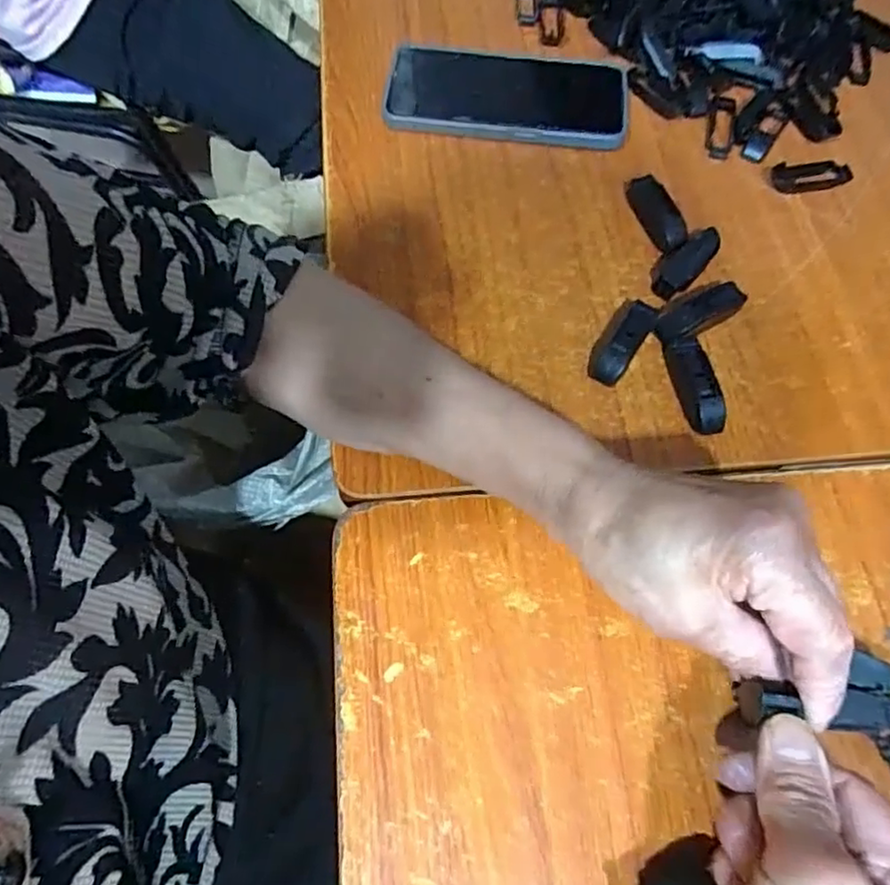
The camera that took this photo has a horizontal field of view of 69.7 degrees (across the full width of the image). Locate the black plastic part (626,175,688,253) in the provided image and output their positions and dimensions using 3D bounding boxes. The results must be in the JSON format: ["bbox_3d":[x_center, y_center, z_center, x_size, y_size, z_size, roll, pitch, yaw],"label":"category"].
[{"bbox_3d":[0.134,-0.144,0.400,0.024,0.010,0.054,-19,68,-11],"label":"black plastic part"}]

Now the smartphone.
[{"bbox_3d":[0.044,-0.241,0.439,0.162,0.011,0.080,6,65,0],"label":"smartphone"}]

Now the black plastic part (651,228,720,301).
[{"bbox_3d":[0.145,-0.110,0.388,0.053,0.012,0.023,-41,73,-19],"label":"black plastic part"}]

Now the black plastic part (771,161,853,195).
[{"bbox_3d":[0.242,-0.177,0.423,0.053,0.005,0.024,-10,66,-7],"label":"black plastic part"}]

